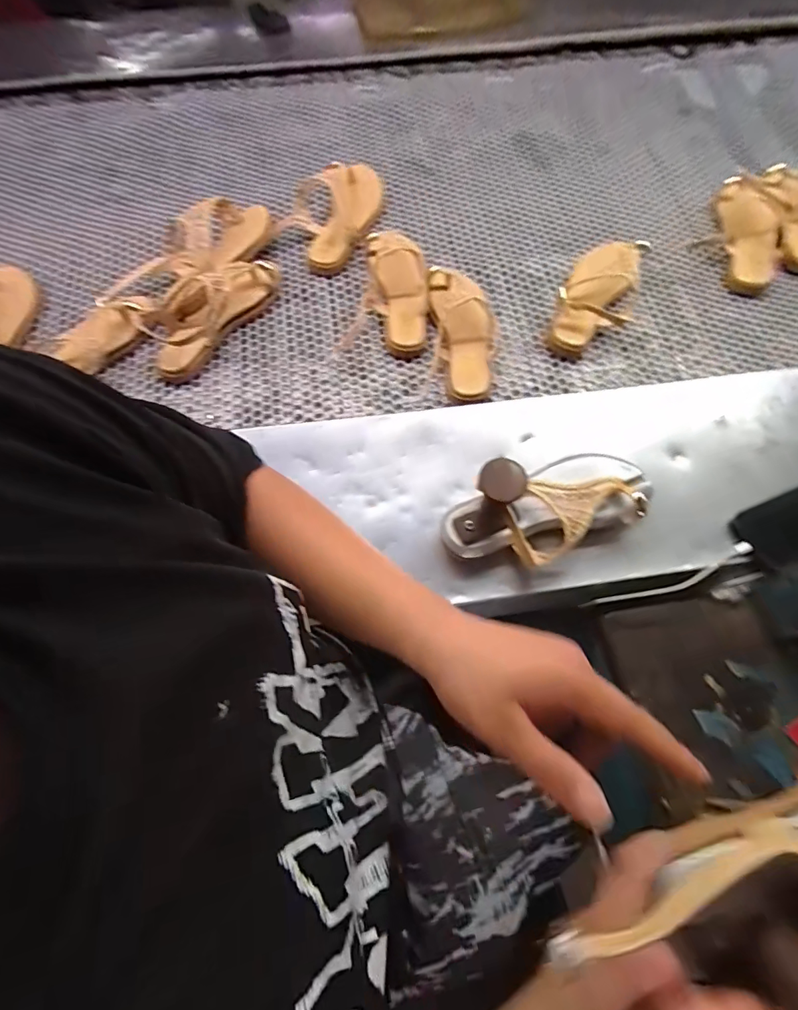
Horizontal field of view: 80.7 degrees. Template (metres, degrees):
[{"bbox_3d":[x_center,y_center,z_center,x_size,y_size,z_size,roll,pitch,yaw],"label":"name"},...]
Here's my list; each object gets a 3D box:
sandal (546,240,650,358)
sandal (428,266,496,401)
[{"bbox_3d":[0.274,-0.296,0.649,0.100,0.071,0.198,32,80,16],"label":"sandal"},{"bbox_3d":[0.089,-0.238,0.626,0.076,0.070,0.212,-9,75,-4],"label":"sandal"}]

